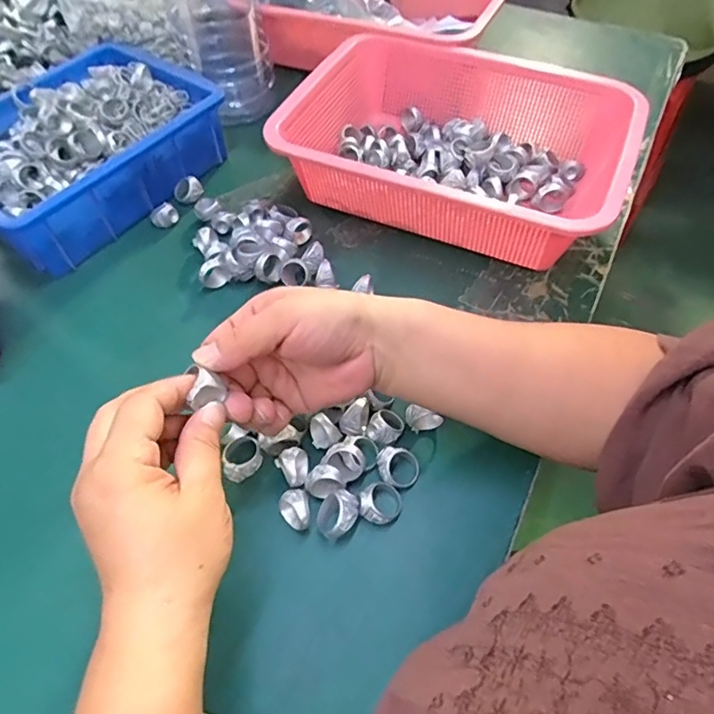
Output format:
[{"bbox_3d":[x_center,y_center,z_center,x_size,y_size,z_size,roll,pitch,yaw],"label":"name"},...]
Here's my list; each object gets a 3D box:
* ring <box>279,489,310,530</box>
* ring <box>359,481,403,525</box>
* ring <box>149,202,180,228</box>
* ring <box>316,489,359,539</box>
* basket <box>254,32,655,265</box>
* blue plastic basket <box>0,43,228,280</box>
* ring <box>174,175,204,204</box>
[{"bbox_3d":[-0.039,0.099,0.332,0.019,0.021,0.025,-13,57,-9],"label":"ring"},{"bbox_3d":[0.016,0.095,0.338,0.030,0.017,0.024,-38,64,-23],"label":"ring"},{"bbox_3d":[-0.186,-0.136,0.498,0.026,0.016,0.026,0,56,0],"label":"ring"},{"bbox_3d":[-0.012,0.100,0.329,0.024,0.022,0.028,29,60,18],"label":"ring"},{"bbox_3d":[0.088,-0.194,0.495,0.297,0.088,0.222,20,58,13],"label":"basket"},{"bbox_3d":[-0.267,-0.201,0.503,0.174,0.077,0.241,33,62,20],"label":"blue plastic basket"},{"bbox_3d":[-0.166,-0.164,0.510,0.027,0.015,0.027,0,56,0],"label":"ring"}]

